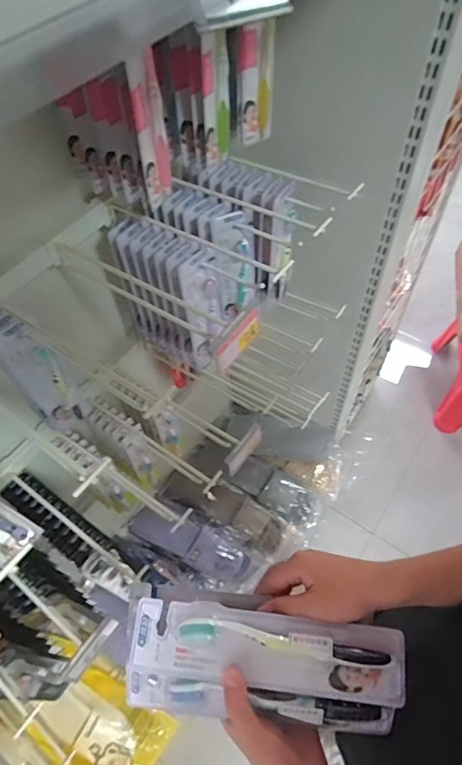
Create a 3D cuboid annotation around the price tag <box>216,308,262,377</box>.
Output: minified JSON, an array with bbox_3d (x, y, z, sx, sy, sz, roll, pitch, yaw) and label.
[{"bbox_3d":[0.009,-0.044,0.473,0.005,0.034,0.070,22,60,33],"label":"price tag"}]

